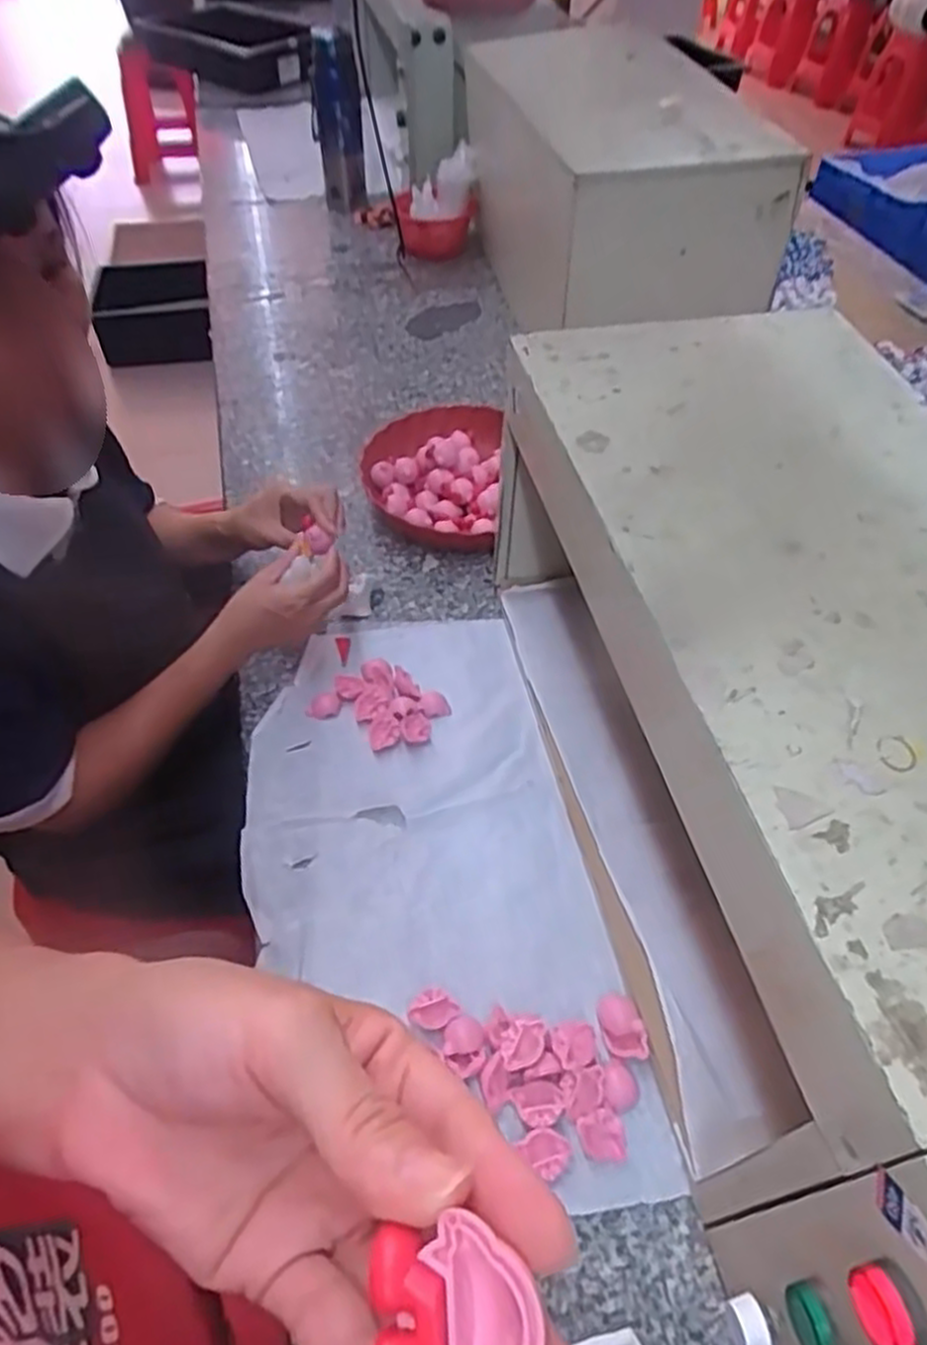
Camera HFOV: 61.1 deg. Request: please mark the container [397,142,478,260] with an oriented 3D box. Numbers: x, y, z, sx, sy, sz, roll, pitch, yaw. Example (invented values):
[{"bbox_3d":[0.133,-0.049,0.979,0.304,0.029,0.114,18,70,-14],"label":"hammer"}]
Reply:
[{"bbox_3d":[-0.046,-0.817,1.366,0.136,0.151,0.104,-2,51,-2],"label":"container"}]

